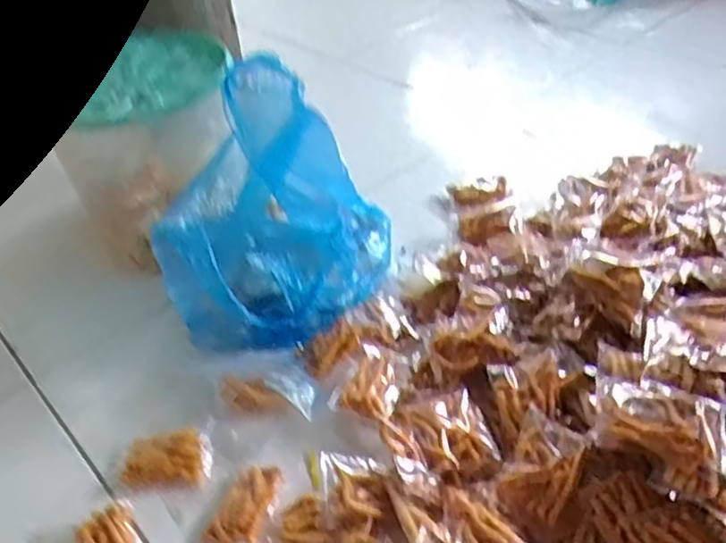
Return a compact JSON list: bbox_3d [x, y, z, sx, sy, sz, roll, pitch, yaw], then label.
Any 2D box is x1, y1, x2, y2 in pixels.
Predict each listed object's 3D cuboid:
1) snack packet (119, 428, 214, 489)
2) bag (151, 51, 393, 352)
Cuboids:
[{"bbox_3d":[-0.188,0.180,0.676,0.088,0.020,0.051,-8,38,-1],"label":"snack packet"},{"bbox_3d":[-0.096,-0.066,0.782,0.162,0.236,0.248,18,44,28],"label":"bag"}]

